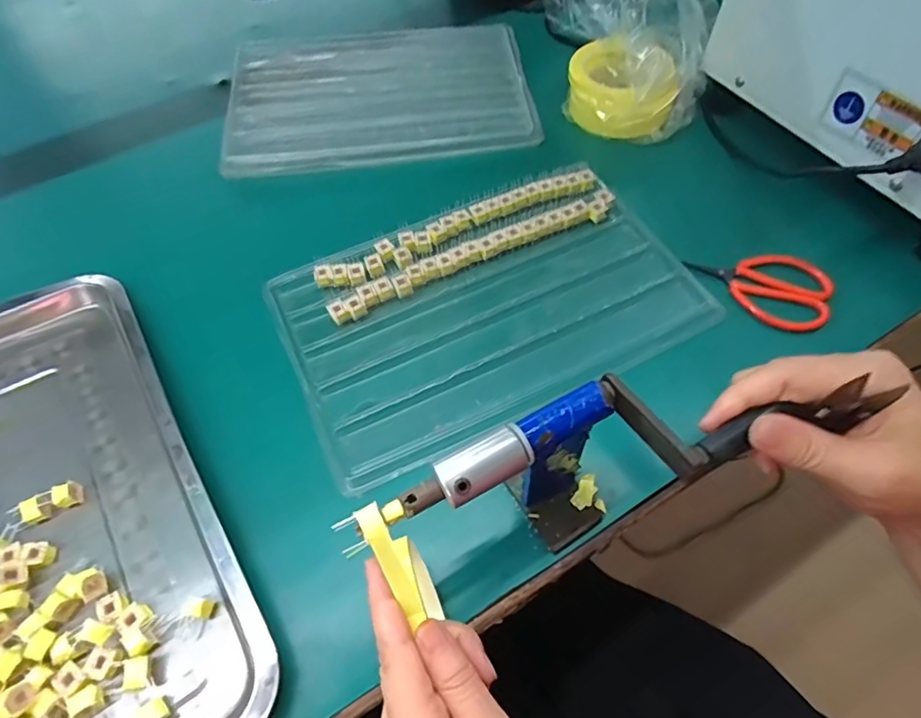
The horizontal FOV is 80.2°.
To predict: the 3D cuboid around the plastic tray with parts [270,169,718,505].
[{"bbox_3d":[0.021,-0.048,0.450,0.320,0.020,0.199,-24,62,-13],"label":"plastic tray with parts"}]

